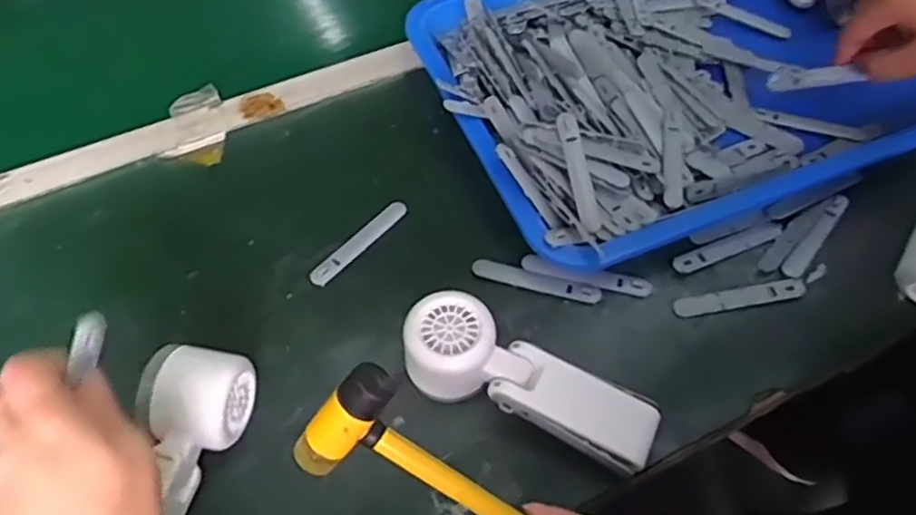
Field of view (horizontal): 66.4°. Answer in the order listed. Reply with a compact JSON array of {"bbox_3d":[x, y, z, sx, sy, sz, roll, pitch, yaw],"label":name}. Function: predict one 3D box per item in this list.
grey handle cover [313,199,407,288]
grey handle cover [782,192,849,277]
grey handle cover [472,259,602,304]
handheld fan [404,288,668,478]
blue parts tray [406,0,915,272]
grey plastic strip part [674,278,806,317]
[{"bbox_3d":[-0.076,-0.012,0.541,0.015,0.004,0.095,35,63,21],"label":"grey handle cover"},{"bbox_3d":[0.273,-0.018,0.531,0.015,0.004,0.096,35,63,21],"label":"grey handle cover"},{"bbox_3d":[0.057,0.017,0.516,0.094,0.004,0.016,14,57,10],"label":"grey handle cover"},{"bbox_3d":[0.044,0.083,0.445,0.163,0.053,0.056,23,59,15],"label":"handheld fan"},{"bbox_3d":[0.202,-0.168,0.608,0.431,0.051,0.315,-18,58,-12],"label":"blue parts tray"},{"bbox_3d":[0.205,0.029,0.505,0.097,0.004,0.017,-9,57,-6],"label":"grey plastic strip part"}]

